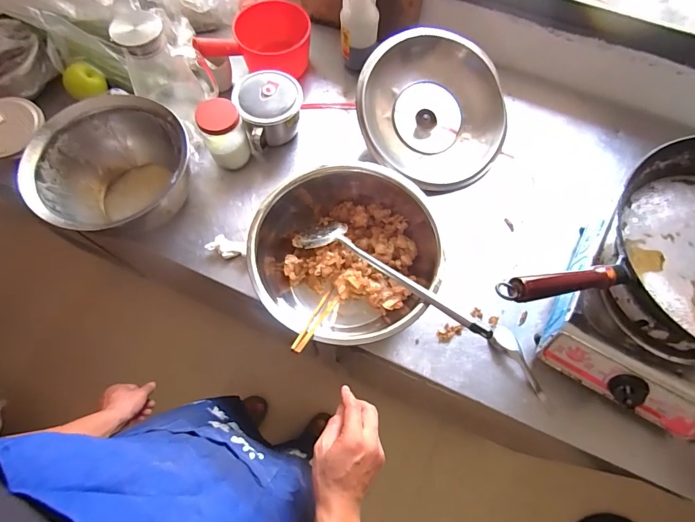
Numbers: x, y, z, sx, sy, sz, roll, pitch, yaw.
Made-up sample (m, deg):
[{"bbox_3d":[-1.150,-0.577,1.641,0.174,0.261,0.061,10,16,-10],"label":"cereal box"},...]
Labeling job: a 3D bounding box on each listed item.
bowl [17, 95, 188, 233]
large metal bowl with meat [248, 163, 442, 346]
[{"bbox_3d":[-0.437,-0.168,0.730,0.263,0.162,0.258,1,69,-1],"label":"bowl"},{"bbox_3d":[-0.012,-0.014,0.691,0.333,0.130,0.329,1,69,-1],"label":"large metal bowl with meat"}]

